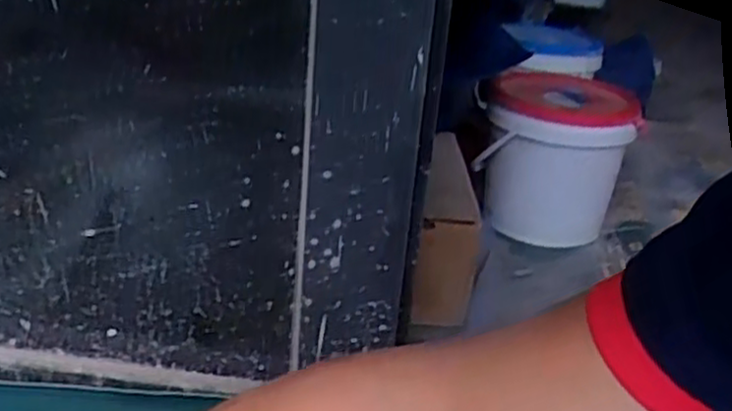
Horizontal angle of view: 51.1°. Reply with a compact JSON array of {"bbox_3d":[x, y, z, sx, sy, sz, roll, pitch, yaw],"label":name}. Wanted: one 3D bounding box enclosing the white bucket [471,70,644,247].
[{"bbox_3d":[0.270,-0.074,1.168,0.205,0.225,0.211,6,25,3],"label":"white bucket"}]

